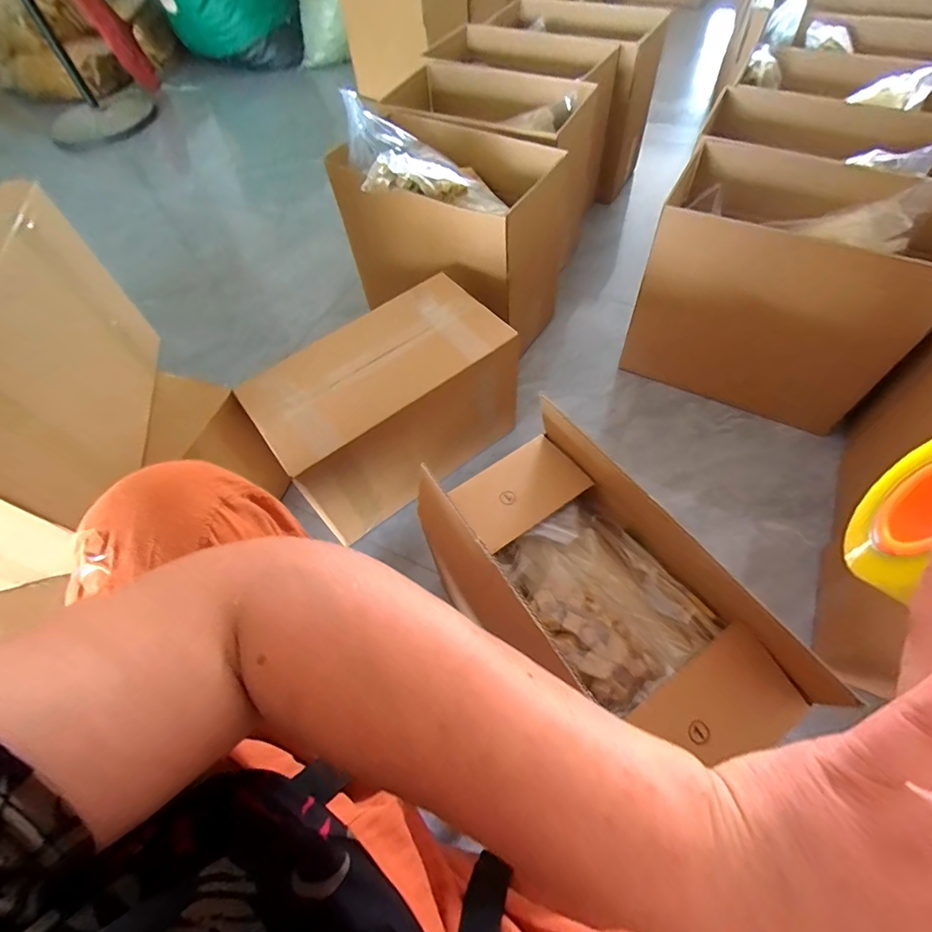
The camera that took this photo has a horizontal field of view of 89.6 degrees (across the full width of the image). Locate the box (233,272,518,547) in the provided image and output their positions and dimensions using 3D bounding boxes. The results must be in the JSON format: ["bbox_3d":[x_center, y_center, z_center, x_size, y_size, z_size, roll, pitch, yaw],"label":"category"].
[{"bbox_3d":[-0.130,-0.106,0.853,0.402,0.270,0.207,-36,62,-16],"label":"box"}]

